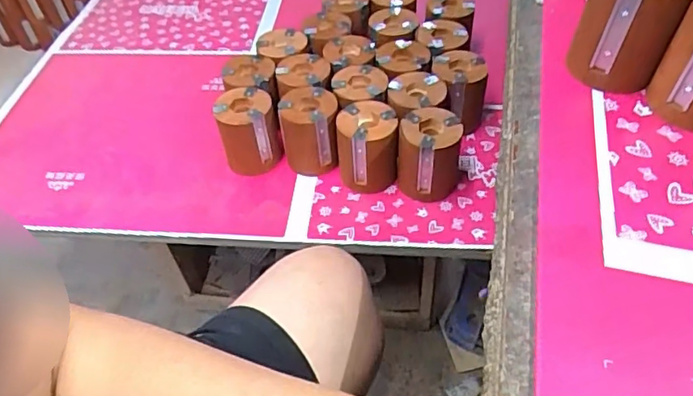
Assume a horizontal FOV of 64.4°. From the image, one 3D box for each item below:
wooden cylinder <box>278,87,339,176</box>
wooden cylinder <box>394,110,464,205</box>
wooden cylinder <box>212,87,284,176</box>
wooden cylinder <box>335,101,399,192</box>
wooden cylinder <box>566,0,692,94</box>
[{"bbox_3d":[-0.051,-0.093,0.774,0.079,0.097,0.079,0,49,3],"label":"wooden cylinder"},{"bbox_3d":[0.110,-0.055,0.729,0.077,0.099,0.075,-1,49,1],"label":"wooden cylinder"},{"bbox_3d":[-0.138,-0.092,0.775,0.082,0.099,0.072,-7,49,-4],"label":"wooden cylinder"},{"bbox_3d":[0.027,-0.068,0.747,0.078,0.100,0.080,-4,49,-1],"label":"wooden cylinder"},{"bbox_3d":[0.251,-0.161,0.500,0.073,0.103,0.081,13,50,12],"label":"wooden cylinder"}]

